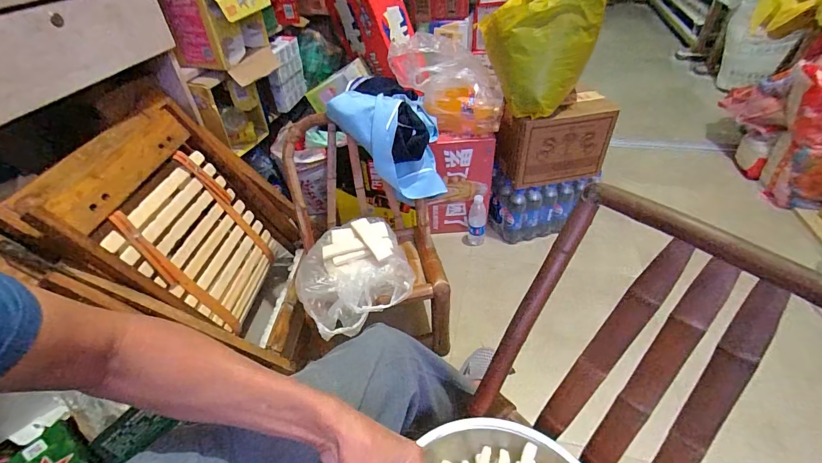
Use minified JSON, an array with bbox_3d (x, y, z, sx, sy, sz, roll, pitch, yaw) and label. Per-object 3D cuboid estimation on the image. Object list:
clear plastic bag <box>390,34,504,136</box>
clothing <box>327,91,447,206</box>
[{"bbox_3d":[0.109,-0.500,1.283,0.196,0.218,0.468,-30,65,-26],"label":"clear plastic bag"},{"bbox_3d":[-0.049,-0.220,1.006,0.277,0.242,0.121,16,46,22],"label":"clothing"}]

